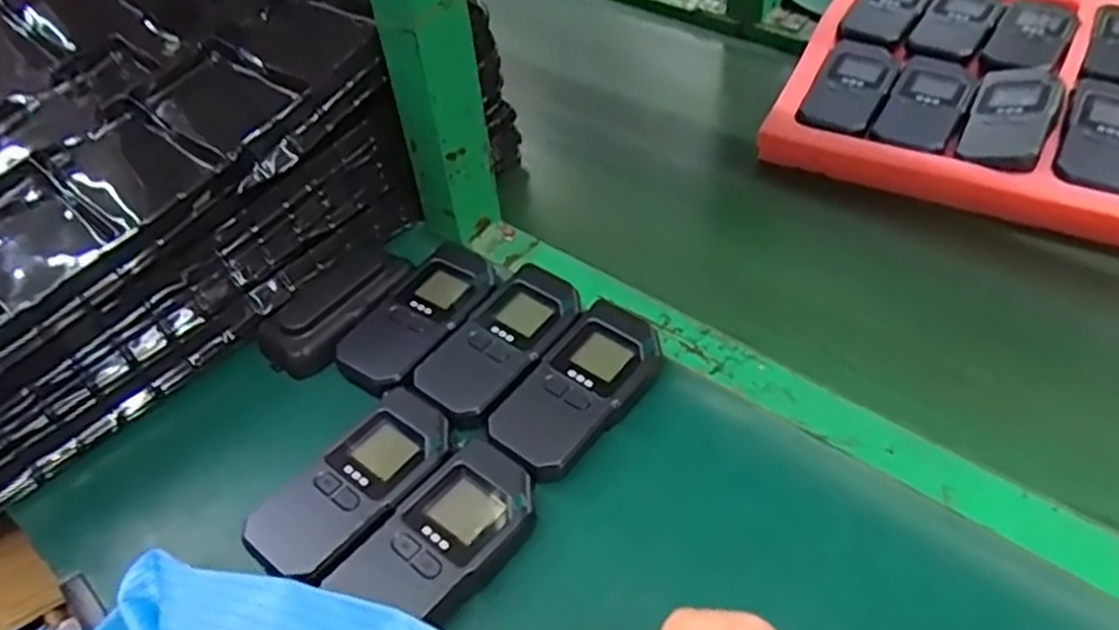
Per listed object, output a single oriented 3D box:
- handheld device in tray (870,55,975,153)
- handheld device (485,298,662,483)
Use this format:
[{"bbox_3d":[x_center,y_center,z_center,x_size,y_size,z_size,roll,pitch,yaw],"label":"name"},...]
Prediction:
[{"bbox_3d":[0.288,-0.165,0.611,0.056,0.016,0.116,23,53,26],"label":"handheld device in tray"},{"bbox_3d":[0.013,0.041,0.451,0.058,0.021,0.121,26,54,28],"label":"handheld device"}]

